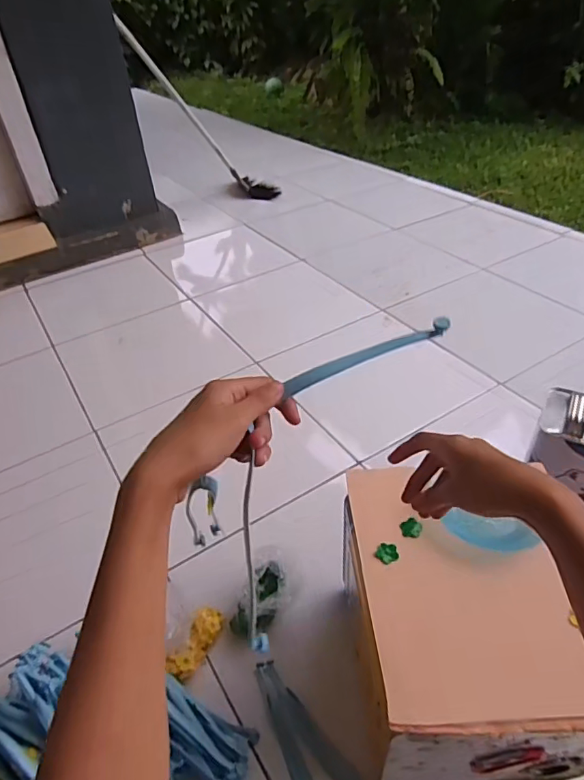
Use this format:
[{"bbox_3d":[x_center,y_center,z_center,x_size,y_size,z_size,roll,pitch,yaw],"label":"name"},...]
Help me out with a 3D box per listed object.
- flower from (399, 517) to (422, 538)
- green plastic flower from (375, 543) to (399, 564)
[{"bbox_3d":[0.133,0.154,0.555,0.023,0.004,0.021,-23,63,17],"label":"flower"},{"bbox_3d":[0.103,0.174,0.537,0.023,0.010,0.027,16,44,22],"label":"green plastic flower"}]

